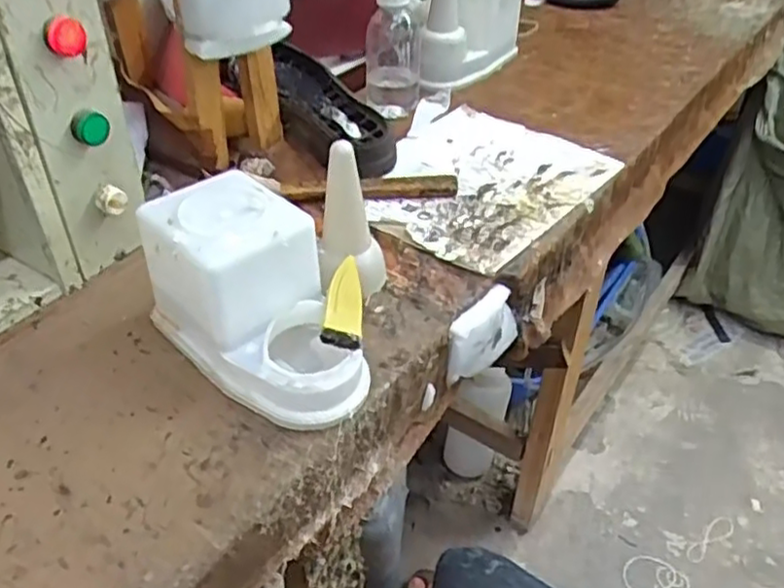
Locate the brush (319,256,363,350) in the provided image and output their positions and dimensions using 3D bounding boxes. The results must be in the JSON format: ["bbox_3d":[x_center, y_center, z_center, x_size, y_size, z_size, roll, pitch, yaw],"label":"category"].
[{"bbox_3d":[-0.036,0.006,0.557,0.027,0.025,0.131,3,27,1],"label":"brush"}]

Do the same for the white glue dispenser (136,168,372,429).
[{"bbox_3d":[-0.103,0.004,0.546,0.199,0.120,0.102,33,49,32],"label":"white glue dispenser"}]

